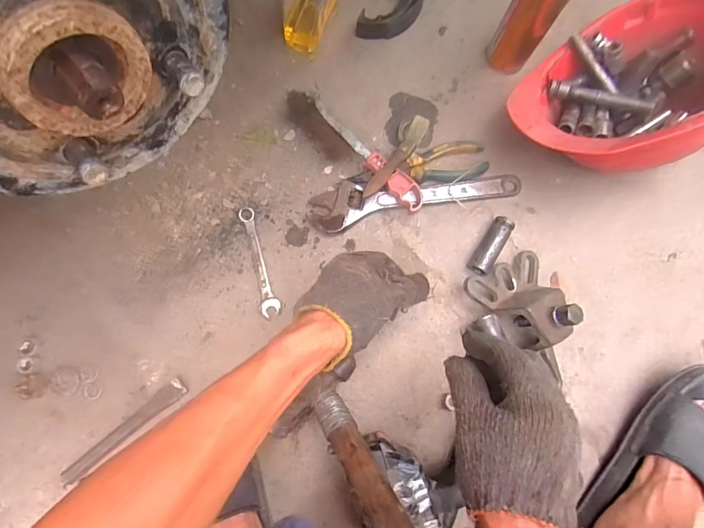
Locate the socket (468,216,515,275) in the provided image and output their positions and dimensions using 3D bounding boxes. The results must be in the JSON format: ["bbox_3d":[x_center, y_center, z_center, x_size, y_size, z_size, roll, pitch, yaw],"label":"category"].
[{"bbox_3d":[0.181,-0.024,0.562,0.026,0.021,0.079,31,82,2],"label":"socket"}]

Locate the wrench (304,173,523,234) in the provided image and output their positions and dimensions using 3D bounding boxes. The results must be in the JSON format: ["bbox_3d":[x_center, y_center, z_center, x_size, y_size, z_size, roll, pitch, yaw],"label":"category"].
[{"bbox_3d":[0.083,-0.095,0.572,0.284,0.022,0.059,-13,82,-4],"label":"wrench"}]

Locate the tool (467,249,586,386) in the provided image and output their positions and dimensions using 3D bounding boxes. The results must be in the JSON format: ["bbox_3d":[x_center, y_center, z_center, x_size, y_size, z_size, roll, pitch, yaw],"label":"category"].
[{"bbox_3d":[0.218,0.064,0.514,0.107,0.094,0.145,-24,83,-6],"label":"tool"}]

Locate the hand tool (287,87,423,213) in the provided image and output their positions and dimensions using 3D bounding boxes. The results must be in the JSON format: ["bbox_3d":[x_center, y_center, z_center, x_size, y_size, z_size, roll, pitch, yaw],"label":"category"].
[{"bbox_3d":[0.000,-0.149,0.575,0.226,0.032,0.043,40,82,3],"label":"hand tool"}]

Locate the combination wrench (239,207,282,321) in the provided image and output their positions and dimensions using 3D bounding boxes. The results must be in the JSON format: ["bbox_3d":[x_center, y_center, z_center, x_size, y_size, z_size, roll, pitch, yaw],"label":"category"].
[{"bbox_3d":[-0.119,-0.003,0.556,0.026,0.008,0.145,-15,83,-4],"label":"combination wrench"}]

